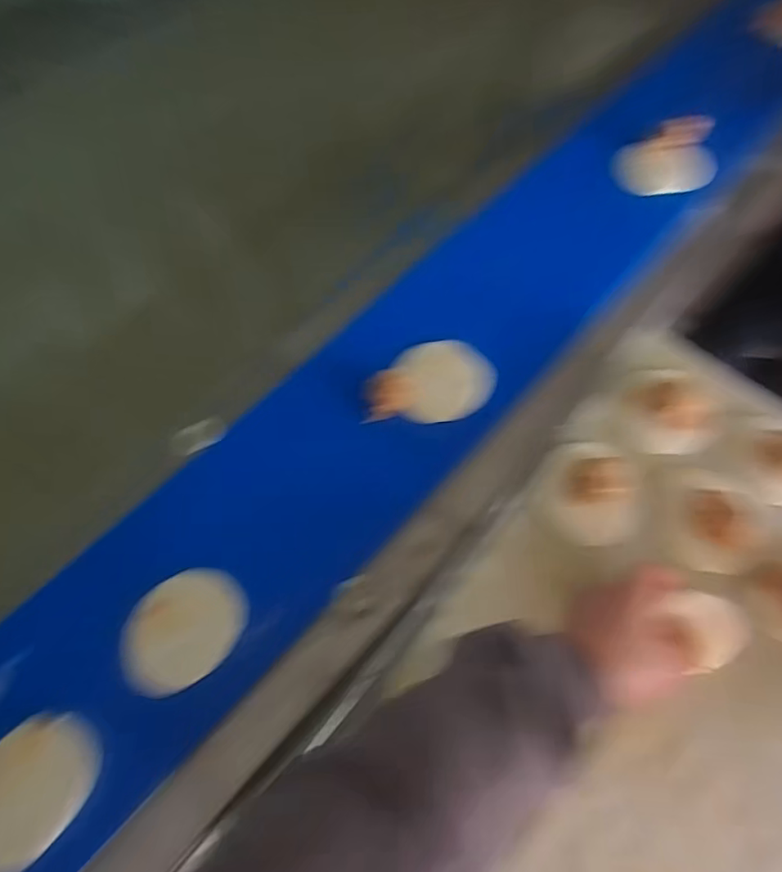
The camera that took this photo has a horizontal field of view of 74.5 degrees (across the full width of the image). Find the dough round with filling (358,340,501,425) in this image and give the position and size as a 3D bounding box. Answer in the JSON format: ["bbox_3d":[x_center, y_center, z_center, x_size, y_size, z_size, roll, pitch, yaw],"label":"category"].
[{"bbox_3d":[0.041,-0.056,0.538,0.136,0.019,0.084,-9,68,-5],"label":"dough round with filling"}]

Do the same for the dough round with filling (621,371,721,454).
[{"bbox_3d":[0.265,-0.022,0.497,0.088,0.022,0.085,0,67,-1],"label":"dough round with filling"}]

